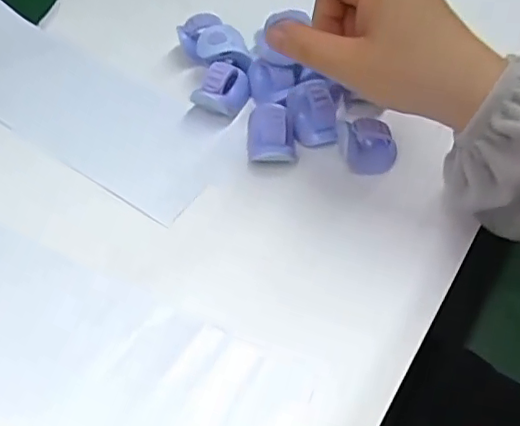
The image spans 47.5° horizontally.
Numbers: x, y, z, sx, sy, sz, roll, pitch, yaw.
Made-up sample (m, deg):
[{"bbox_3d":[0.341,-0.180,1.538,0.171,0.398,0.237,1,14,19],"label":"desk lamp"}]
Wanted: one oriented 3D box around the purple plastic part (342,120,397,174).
[{"bbox_3d":[0.067,-0.042,0.372,0.036,0.031,0.020,15,53,10],"label":"purple plastic part"}]

